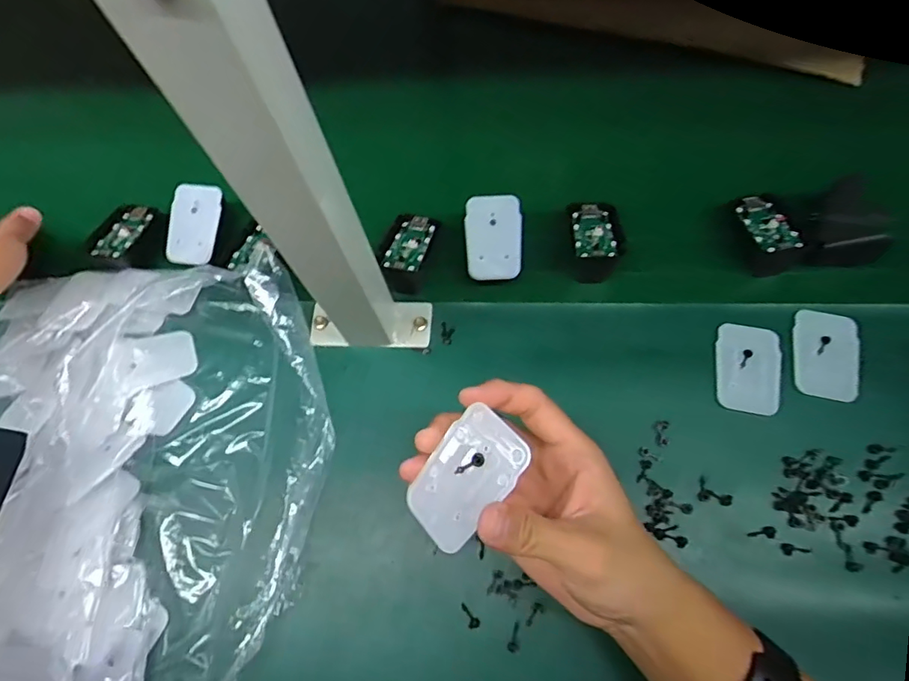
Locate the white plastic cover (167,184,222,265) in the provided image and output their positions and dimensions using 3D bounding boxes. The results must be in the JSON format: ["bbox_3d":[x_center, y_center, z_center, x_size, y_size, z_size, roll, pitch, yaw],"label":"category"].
[{"bbox_3d":[-0.228,-0.102,0.471,0.043,0.004,0.071,7,86,1],"label":"white plastic cover"}]

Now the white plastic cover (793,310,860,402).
[{"bbox_3d":[0.282,0.011,0.407,0.044,0.009,0.066,12,71,13],"label":"white plastic cover"}]

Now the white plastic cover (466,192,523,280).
[{"bbox_3d":[0.033,-0.086,0.449,0.046,0.004,0.070,-1,86,0],"label":"white plastic cover"}]

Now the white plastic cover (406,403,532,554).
[{"bbox_3d":[0.005,0.070,0.269,0.042,0.004,0.069,44,102,35],"label":"white plastic cover"}]

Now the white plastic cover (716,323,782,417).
[{"bbox_3d":[0.228,0.020,0.417,0.045,0.006,0.070,9,65,18],"label":"white plastic cover"}]

